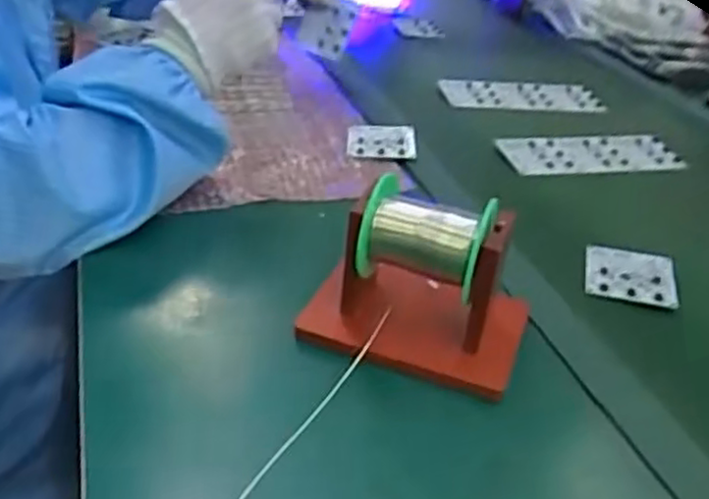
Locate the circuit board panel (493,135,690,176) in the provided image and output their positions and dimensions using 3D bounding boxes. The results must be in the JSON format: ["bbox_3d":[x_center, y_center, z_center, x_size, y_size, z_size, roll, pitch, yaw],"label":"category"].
[{"bbox_3d":[0.259,-0.105,0.803,0.207,0.010,0.058,-3,49,-16],"label":"circuit board panel"}]

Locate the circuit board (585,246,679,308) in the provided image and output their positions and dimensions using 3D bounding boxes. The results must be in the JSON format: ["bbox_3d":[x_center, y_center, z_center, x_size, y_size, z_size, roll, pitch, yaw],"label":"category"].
[{"bbox_3d":[0.220,0.020,0.592,0.069,0.005,0.069,12,35,11],"label":"circuit board"}]

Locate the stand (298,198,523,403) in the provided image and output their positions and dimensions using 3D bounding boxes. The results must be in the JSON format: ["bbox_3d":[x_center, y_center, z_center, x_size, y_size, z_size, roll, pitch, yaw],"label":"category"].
[{"bbox_3d":[0.044,0.016,0.474,0.138,0.089,0.092,16,33,13],"label":"stand"}]

